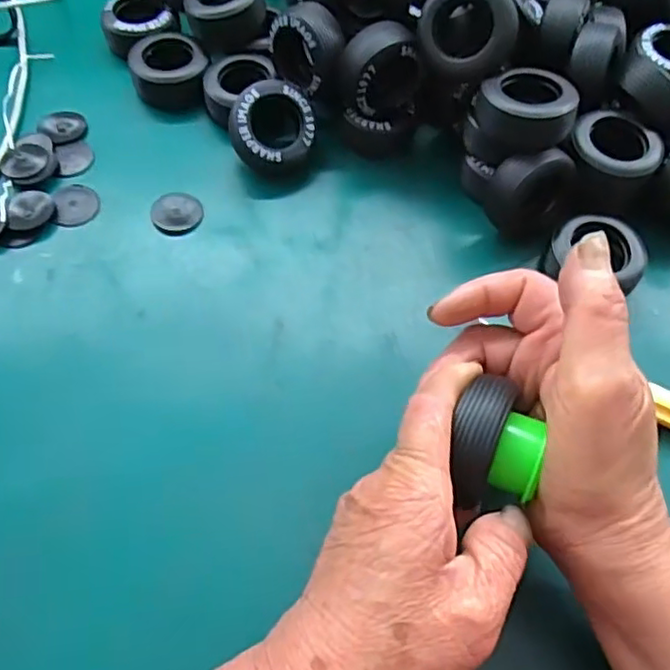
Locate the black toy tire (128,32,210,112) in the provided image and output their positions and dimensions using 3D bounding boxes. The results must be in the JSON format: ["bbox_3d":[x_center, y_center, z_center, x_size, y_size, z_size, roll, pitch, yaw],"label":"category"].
[{"bbox_3d":[-0.103,-0.166,0.403,0.045,0.027,0.041,-3,62,-3],"label":"black toy tire"}]

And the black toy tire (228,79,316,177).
[{"bbox_3d":[-0.035,-0.118,0.367,0.048,0.024,0.048,-1,93,-16],"label":"black toy tire"}]

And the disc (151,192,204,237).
[{"bbox_3d":[-0.089,-0.069,0.361,0.028,0.005,0.030,1,62,-1],"label":"disc"}]

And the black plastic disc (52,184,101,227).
[{"bbox_3d":[-0.146,-0.074,0.362,0.024,0.004,0.028,-10,62,-7],"label":"black plastic disc"}]

